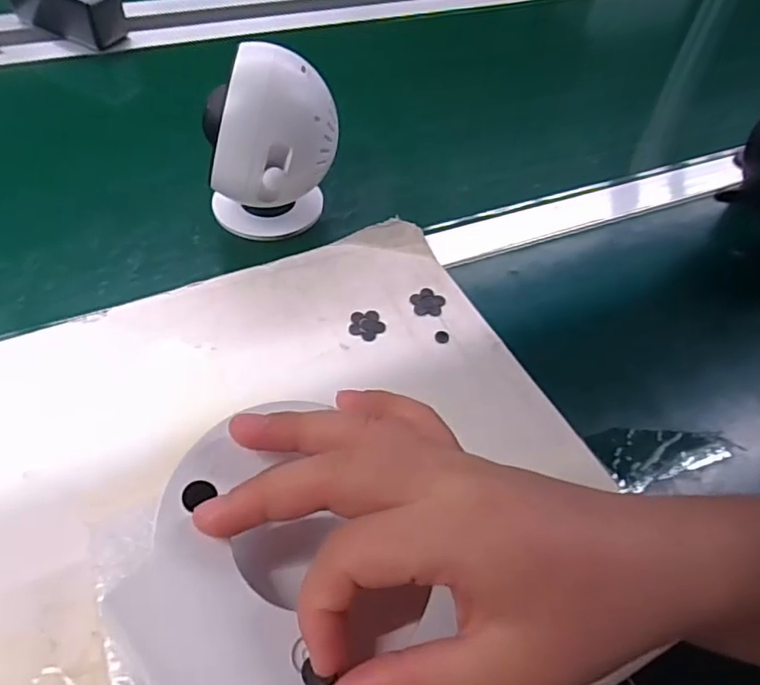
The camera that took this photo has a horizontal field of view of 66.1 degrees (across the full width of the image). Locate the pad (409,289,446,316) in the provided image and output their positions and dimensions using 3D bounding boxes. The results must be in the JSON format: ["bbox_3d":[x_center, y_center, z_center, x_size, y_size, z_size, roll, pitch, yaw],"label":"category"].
[{"bbox_3d":[0.036,-0.030,0.439,0.025,0.004,0.026,32,55,19],"label":"pad"}]

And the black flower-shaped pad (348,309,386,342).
[{"bbox_3d":[-0.009,-0.013,0.424,0.025,0.004,0.027,7,51,1],"label":"black flower-shaped pad"}]

